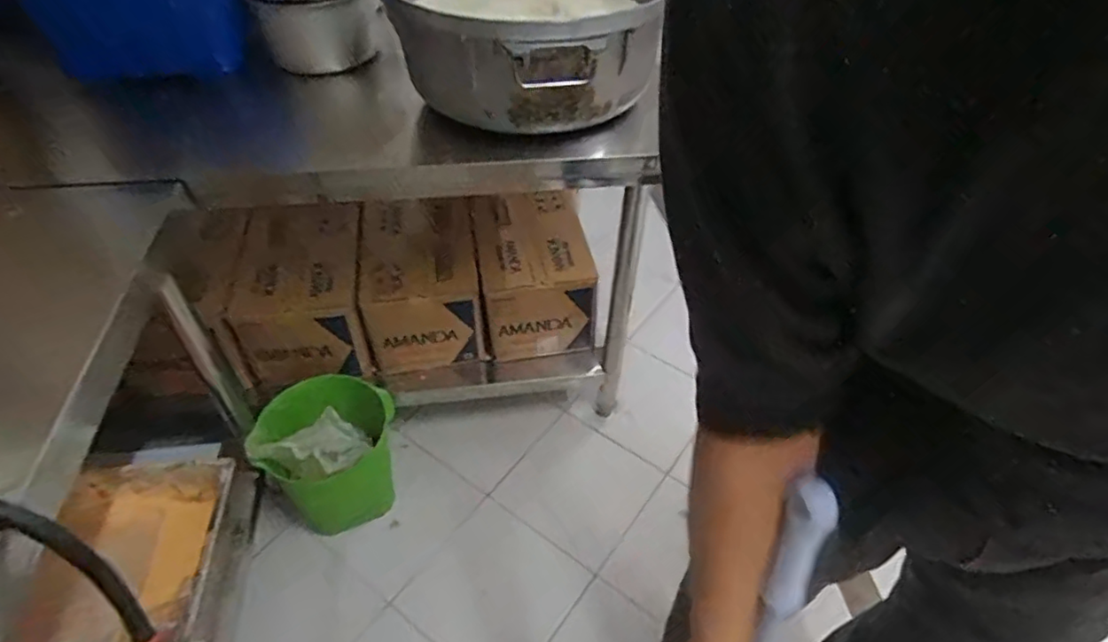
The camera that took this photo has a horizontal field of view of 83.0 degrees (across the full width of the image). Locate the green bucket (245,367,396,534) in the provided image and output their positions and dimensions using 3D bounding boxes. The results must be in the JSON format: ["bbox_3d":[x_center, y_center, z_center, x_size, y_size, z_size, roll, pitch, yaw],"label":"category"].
[{"bbox_3d":[-0.482,0.277,1.351,0.241,0.273,0.289,1,48,-1],"label":"green bucket"}]

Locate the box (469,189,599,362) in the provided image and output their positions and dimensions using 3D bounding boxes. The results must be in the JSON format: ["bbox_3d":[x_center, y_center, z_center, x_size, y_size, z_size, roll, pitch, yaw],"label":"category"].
[{"bbox_3d":[-0.051,-0.111,1.494,0.251,0.249,0.289,-6,47,-8],"label":"box"}]

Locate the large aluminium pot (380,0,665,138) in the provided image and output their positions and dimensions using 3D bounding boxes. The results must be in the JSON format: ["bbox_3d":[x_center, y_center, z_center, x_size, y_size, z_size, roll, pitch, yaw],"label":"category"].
[{"bbox_3d":[-0.030,-0.492,1.031,0.448,0.180,0.459,1,47,-2],"label":"large aluminium pot"}]

